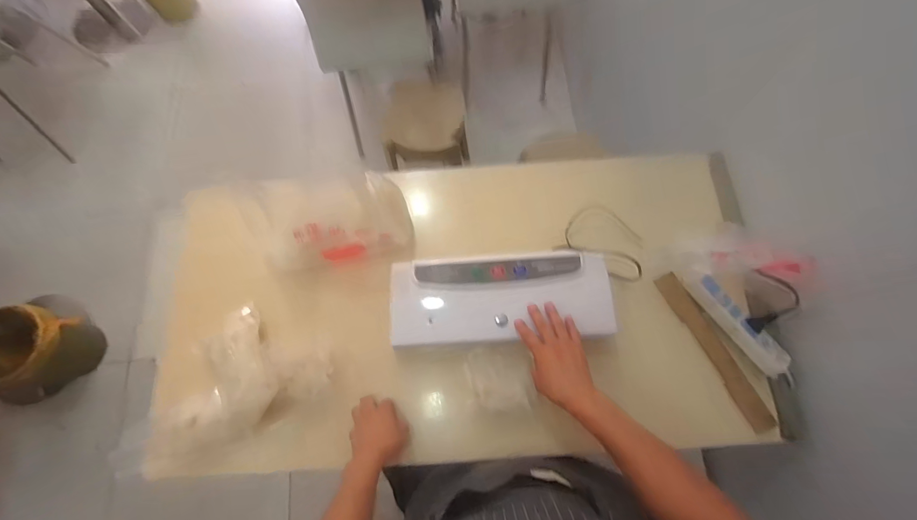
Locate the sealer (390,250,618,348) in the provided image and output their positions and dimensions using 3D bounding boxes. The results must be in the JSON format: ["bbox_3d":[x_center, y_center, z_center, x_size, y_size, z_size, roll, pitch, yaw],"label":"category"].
[{"bbox_3d":[0.069,0.063,0.672,0.364,0.047,0.139,-6,72,2],"label":"sealer"}]

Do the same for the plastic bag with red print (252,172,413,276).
[{"bbox_3d":[-0.229,-0.067,0.708,0.272,0.121,0.159,-6,72,0],"label":"plastic bag with red print"}]

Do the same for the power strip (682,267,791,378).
[{"bbox_3d":[0.463,0.103,0.670,0.045,0.034,0.209,-36,75,-9],"label":"power strip"}]

